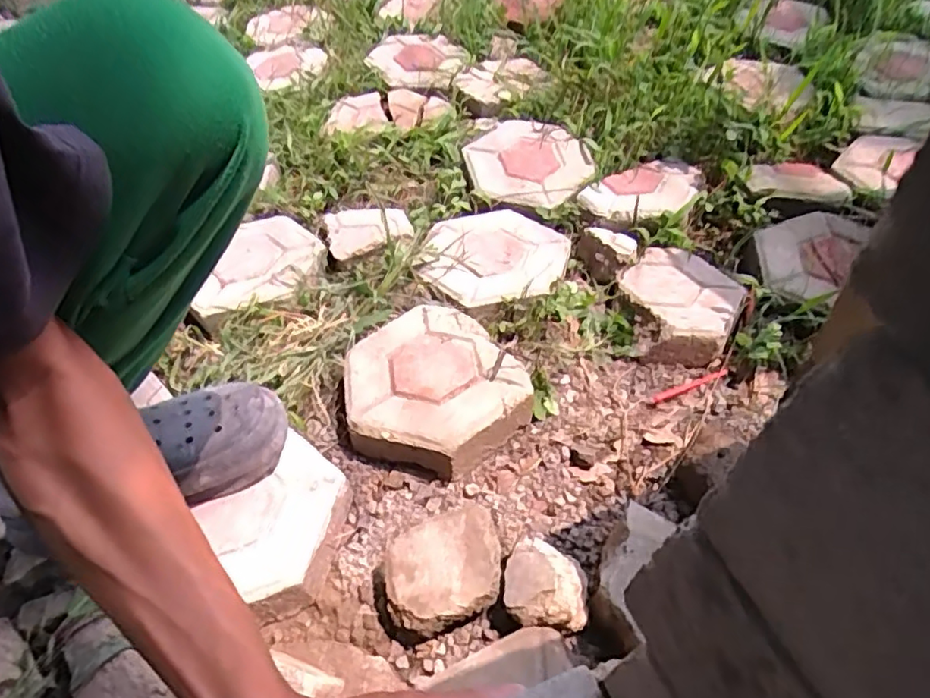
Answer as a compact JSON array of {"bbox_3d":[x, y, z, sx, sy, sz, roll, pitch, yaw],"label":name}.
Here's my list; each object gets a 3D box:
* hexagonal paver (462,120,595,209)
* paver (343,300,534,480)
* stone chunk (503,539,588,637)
[{"bbox_3d":[0.098,-0.300,0.958,0.186,0.033,0.200,-10,49,-3],"label":"hexagonal paver"},{"bbox_3d":[-0.044,0.040,0.673,0.189,0.055,0.213,-22,50,-14],"label":"paver"},{"bbox_3d":[0.068,0.204,0.517,0.067,0.054,0.070,-3,49,3],"label":"stone chunk"}]

